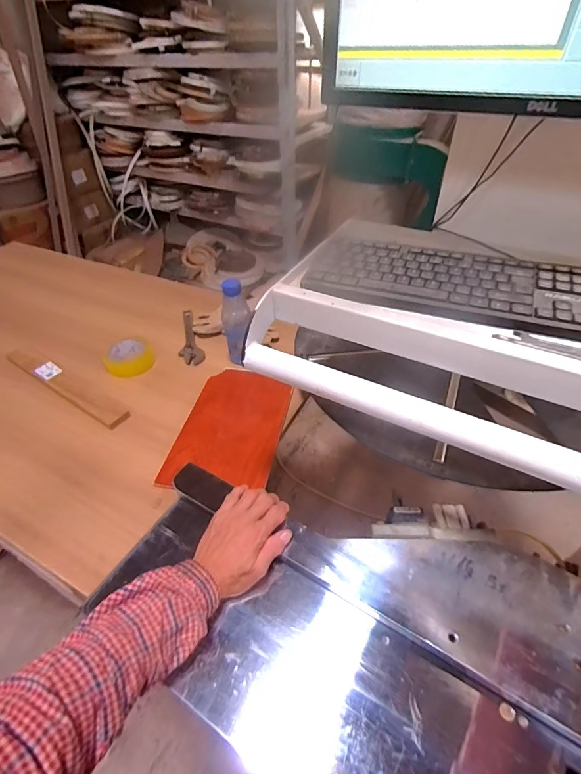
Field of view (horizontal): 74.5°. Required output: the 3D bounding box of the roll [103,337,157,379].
[{"bbox_3d":[-0.399,-0.075,0.953,0.116,0.044,0.116,0,44,0],"label":"roll"}]

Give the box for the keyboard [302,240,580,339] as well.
[{"bbox_3d":[0.230,-0.133,0.487,0.414,0.030,0.122,15,46,16],"label":"keyboard"}]

